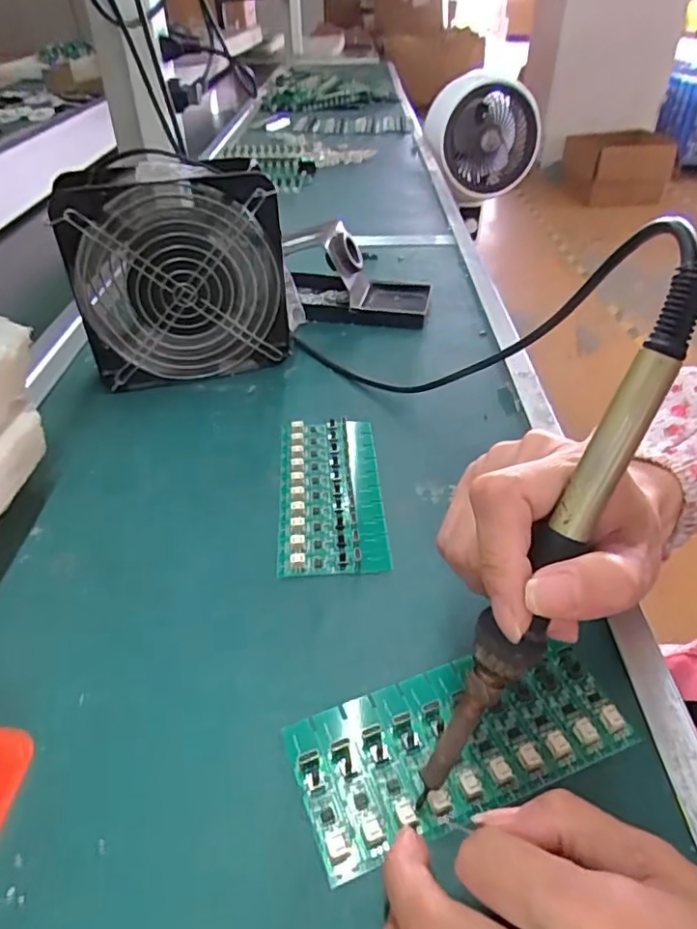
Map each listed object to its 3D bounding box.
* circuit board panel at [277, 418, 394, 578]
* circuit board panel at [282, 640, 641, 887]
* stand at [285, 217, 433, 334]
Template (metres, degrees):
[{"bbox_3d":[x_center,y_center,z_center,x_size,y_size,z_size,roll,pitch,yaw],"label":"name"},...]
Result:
[{"bbox_3d":[-0.012,0.015,0.375,0.063,0.008,0.135,-3,39,-3],"label":"circuit board panel"},{"bbox_3d":[0.047,0.115,0.251,0.138,0.007,0.064,-12,41,-12],"label":"circuit board panel"},{"bbox_3d":[0.003,-0.186,0.567,0.151,0.070,0.100,4,40,6],"label":"stand"}]

